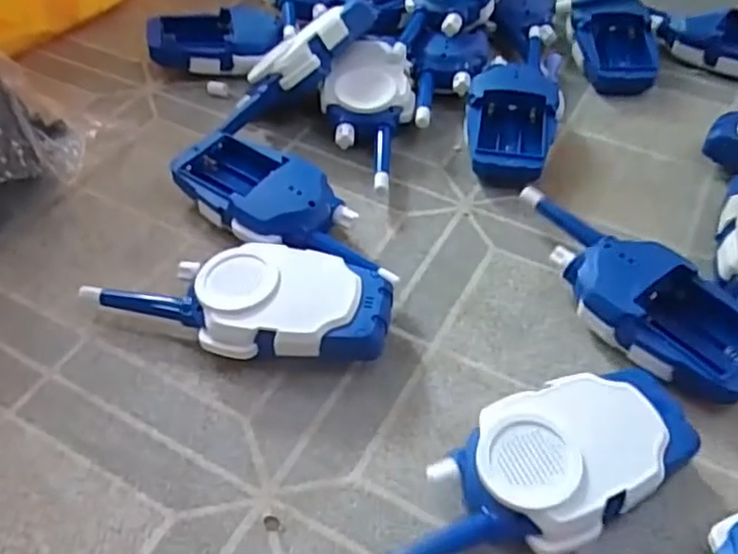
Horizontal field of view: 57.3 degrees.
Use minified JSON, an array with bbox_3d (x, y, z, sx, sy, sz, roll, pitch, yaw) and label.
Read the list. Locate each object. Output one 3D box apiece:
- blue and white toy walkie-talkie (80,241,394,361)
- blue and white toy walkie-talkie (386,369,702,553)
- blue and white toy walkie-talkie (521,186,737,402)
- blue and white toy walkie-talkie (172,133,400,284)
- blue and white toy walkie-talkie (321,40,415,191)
[{"bbox_3d":[-0.068,0.014,0.362,0.155,0.035,0.061,9,48,9],"label":"blue and white toy walkie-talkie"},{"bbox_3d":[0.070,0.093,0.301,0.159,0.036,0.062,-25,52,-21],"label":"blue and white toy walkie-talkie"},{"bbox_3d":[0.147,0.007,0.385,0.159,0.036,0.064,36,57,29],"label":"blue and white toy walkie-talkie"},{"bbox_3d":[-0.052,-0.039,0.423,0.157,0.033,0.067,30,54,25],"label":"blue and white toy walkie-talkie"},{"bbox_3d":[-0.001,-0.119,0.489,0.065,0.026,0.127,8,67,-2],"label":"blue and white toy walkie-talkie"}]

